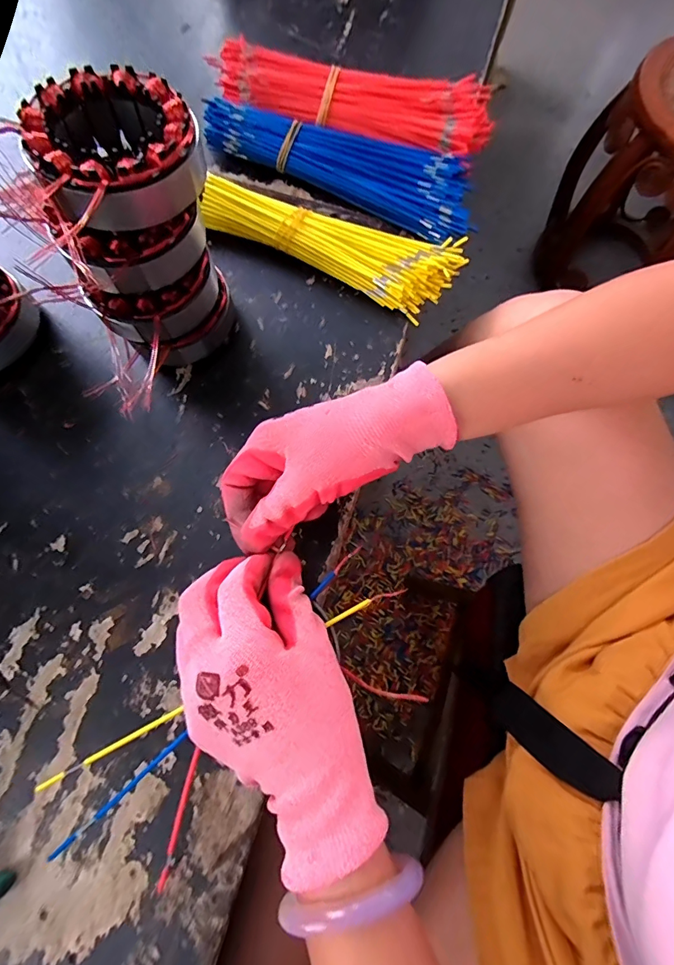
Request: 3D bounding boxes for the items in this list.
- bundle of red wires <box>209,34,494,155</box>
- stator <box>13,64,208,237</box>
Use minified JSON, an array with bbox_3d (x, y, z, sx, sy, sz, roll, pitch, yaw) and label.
[{"bbox_3d":[0.016,-0.363,0.416,0.263,0.035,0.083,15,75,5],"label":"bundle of red wires"},{"bbox_3d":[-0.117,-0.180,0.233,0.081,0.033,0.083,0,74,-1],"label":"stator"}]

